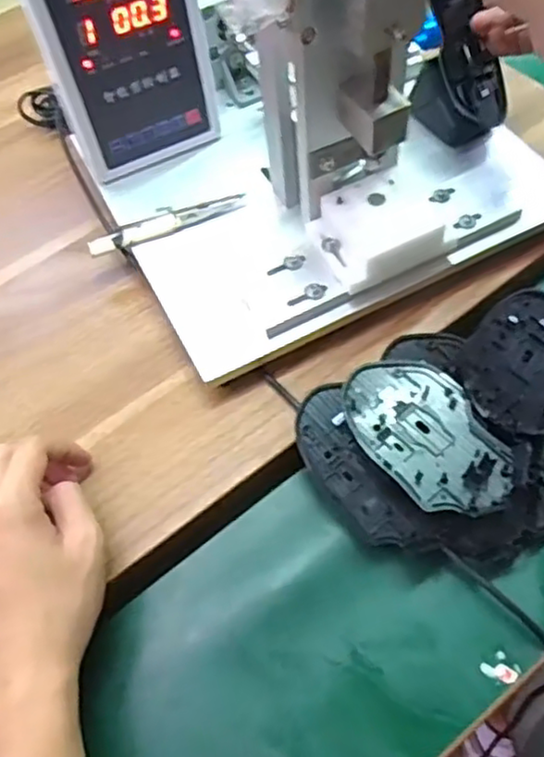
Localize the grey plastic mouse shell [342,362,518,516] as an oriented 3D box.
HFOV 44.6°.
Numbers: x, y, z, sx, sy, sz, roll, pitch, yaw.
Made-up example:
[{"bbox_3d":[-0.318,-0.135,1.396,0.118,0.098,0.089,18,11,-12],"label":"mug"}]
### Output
[{"bbox_3d":[0.095,0.034,0.404,0.069,0.013,0.113,-33,62,-15],"label":"grey plastic mouse shell"}]

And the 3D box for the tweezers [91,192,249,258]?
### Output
[{"bbox_3d":[-0.078,-0.115,0.489,0.116,0.008,0.021,-24,60,-10],"label":"tweezers"}]

